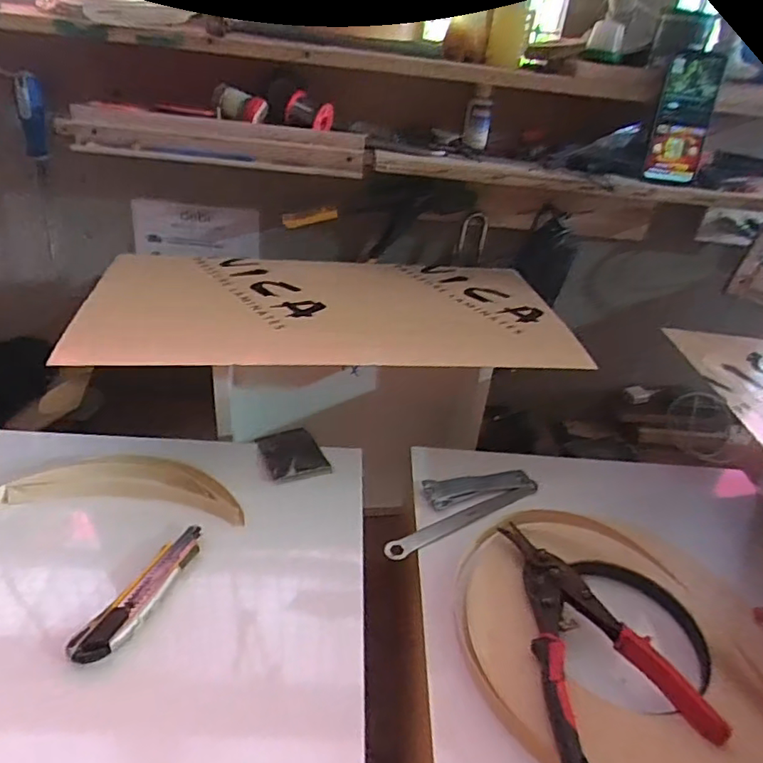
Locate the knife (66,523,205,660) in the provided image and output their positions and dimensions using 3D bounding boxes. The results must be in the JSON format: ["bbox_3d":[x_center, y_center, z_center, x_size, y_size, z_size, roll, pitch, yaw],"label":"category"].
[{"bbox_3d":[-0.214,0.187,0.522,0.032,0.012,0.152,18,34,15],"label":"knife"}]

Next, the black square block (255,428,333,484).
[{"bbox_3d":[-0.113,0.089,0.715,0.072,0.011,0.103,-10,28,-27],"label":"black square block"}]

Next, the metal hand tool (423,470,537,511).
[{"bbox_3d":[0.119,0.126,0.688,0.139,0.011,0.041,-7,36,-21],"label":"metal hand tool"}]

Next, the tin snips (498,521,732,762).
[{"bbox_3d":[0.169,0.215,0.511,0.132,0.032,0.226,-4,35,-17],"label":"tin snips"}]

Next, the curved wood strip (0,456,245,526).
[{"bbox_3d":[-0.278,0.114,0.624,0.253,0.019,0.075,4,33,-6],"label":"curved wood strip"}]

